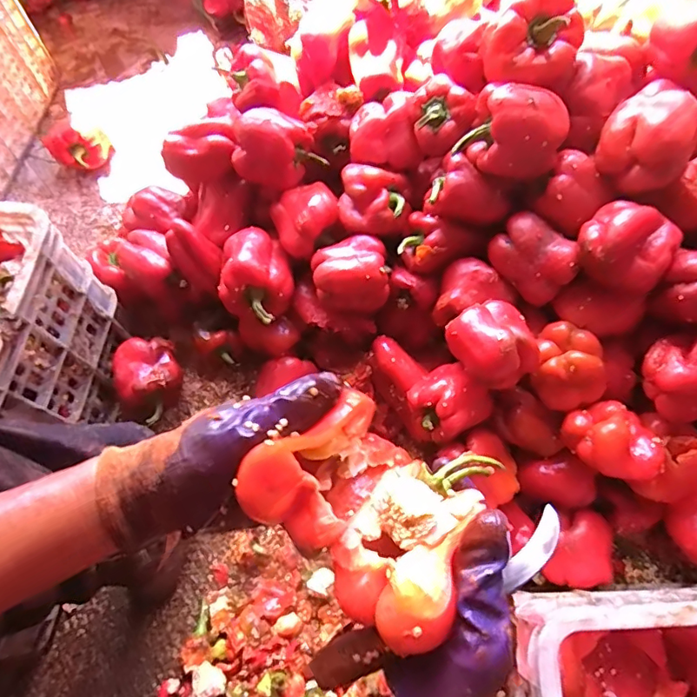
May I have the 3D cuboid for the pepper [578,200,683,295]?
[{"bbox_3d":[0.313,-0.114,0.569,0.101,0.071,0.083,30,72,14],"label":"pepper"}]

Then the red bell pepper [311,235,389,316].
[{"bbox_3d":[0.002,-0.100,0.679,0.096,0.071,0.086,-5,68,1],"label":"red bell pepper"}]

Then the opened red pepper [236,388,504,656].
[{"bbox_3d":[0.010,0.089,0.292,0.121,0.064,0.107,25,71,13],"label":"opened red pepper"}]

